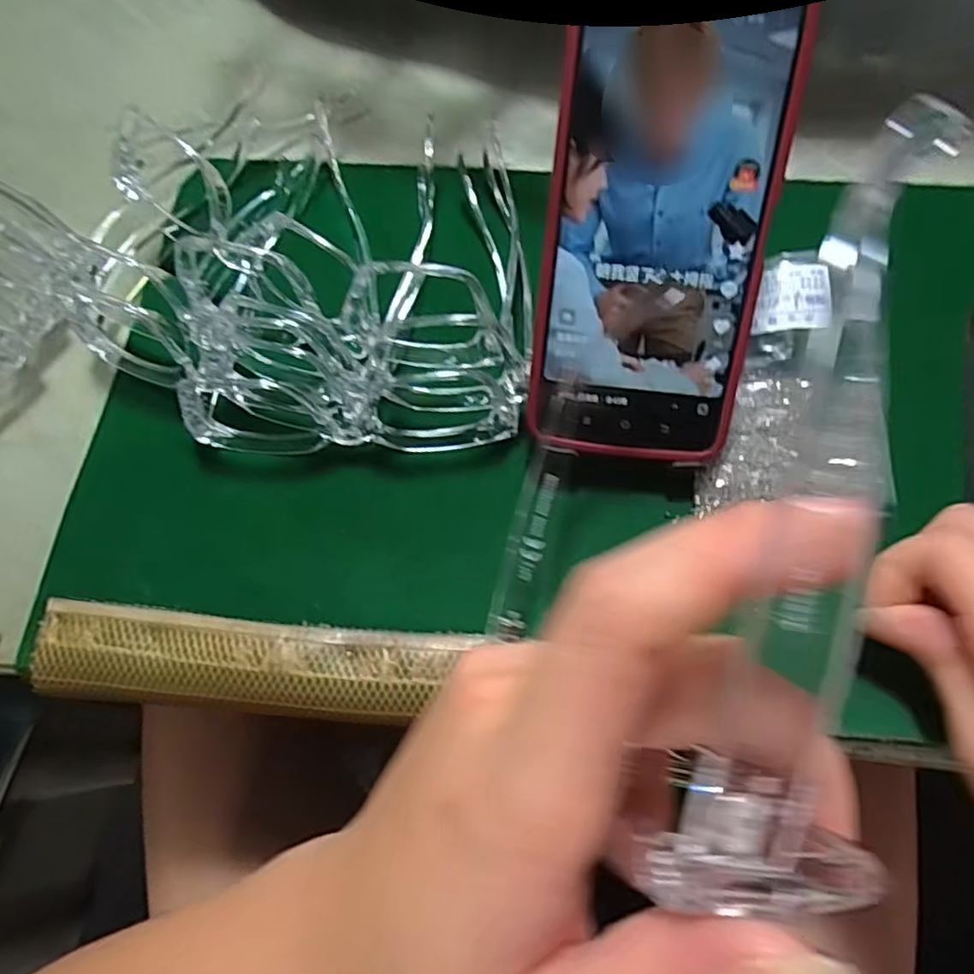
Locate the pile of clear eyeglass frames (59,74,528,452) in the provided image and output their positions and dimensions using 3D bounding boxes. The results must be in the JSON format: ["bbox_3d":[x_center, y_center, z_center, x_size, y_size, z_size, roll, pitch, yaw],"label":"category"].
[{"bbox_3d":[-0.087,-0.117,0.308,0.209,0.047,0.203,1,68,3],"label":"pile of clear eyeglass frames"}]

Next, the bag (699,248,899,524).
[{"bbox_3d":[0.129,-0.043,0.274,0.072,0.038,0.116,4,68,5],"label":"bag"}]

